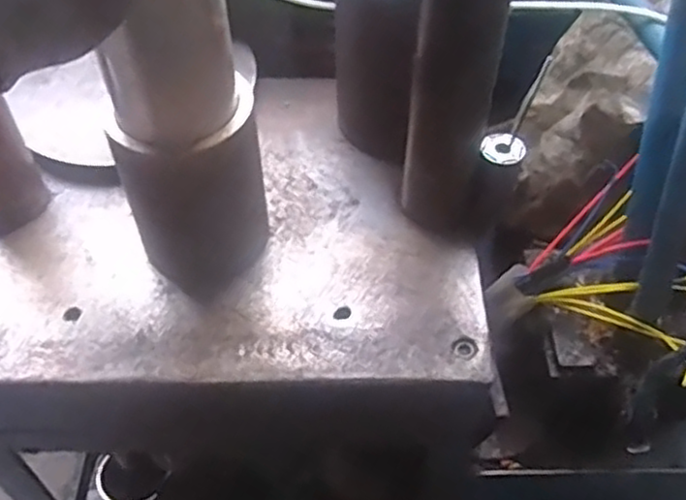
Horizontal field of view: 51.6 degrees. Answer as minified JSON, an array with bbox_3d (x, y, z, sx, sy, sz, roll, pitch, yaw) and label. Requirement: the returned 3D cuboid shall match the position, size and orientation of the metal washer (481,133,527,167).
[{"bbox_3d":[0.140,-0.088,0.620,0.038,0.011,0.032,10,51,8],"label":"metal washer"}]

